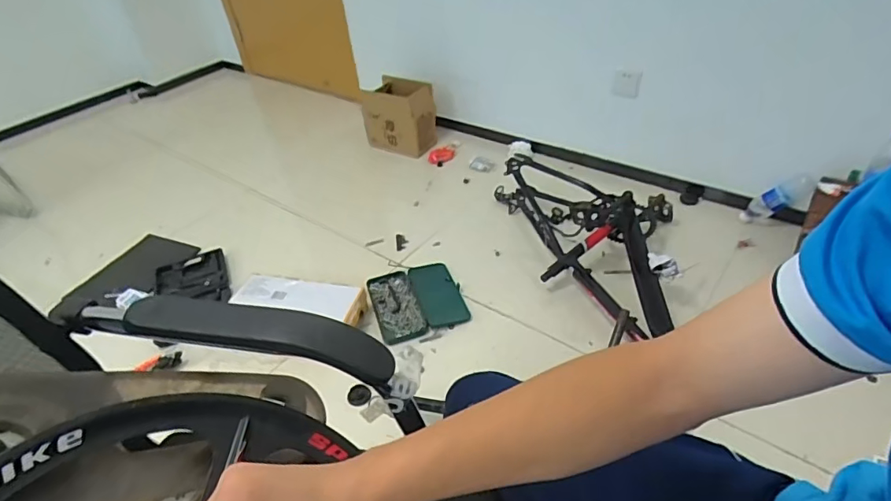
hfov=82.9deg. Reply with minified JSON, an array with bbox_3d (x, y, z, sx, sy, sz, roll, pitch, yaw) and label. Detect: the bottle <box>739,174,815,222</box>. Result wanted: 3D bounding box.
[{"bbox_3d":[1.005,-0.157,1.539,0.065,0.211,0.066,37,38,-18],"label":"bottle"}]

